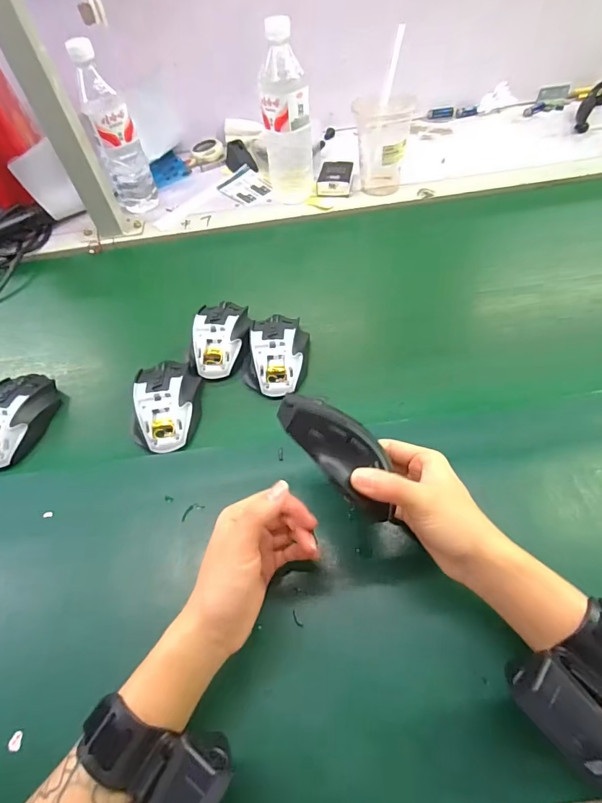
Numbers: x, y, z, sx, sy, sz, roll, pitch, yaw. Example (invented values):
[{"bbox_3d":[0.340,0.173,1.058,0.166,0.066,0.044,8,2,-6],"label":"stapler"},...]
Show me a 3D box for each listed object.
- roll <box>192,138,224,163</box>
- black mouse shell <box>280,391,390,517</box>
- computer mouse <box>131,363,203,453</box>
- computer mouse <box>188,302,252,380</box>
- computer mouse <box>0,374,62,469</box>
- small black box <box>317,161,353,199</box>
[{"bbox_3d":[-0.177,-0.475,0.797,0.057,0.023,0.063,-10,54,-3],"label":"roll"},{"bbox_3d":[0.029,0.034,0.301,0.043,0.025,0.107,-38,80,-21],"label":"black mouse shell"},{"bbox_3d":[-0.151,0.001,0.460,0.073,0.035,0.108,-3,54,2],"label":"computer mouse"},{"bbox_3d":[-0.099,-0.078,0.508,0.082,0.036,0.100,-3,54,2],"label":"computer mouse"},{"bbox_3d":[-0.323,0.018,0.470,0.072,0.043,0.114,1,54,5],"label":"computer mouse"},{"bbox_3d":[0.057,-0.369,0.694,0.053,0.025,0.068,6,55,9],"label":"small black box"}]

